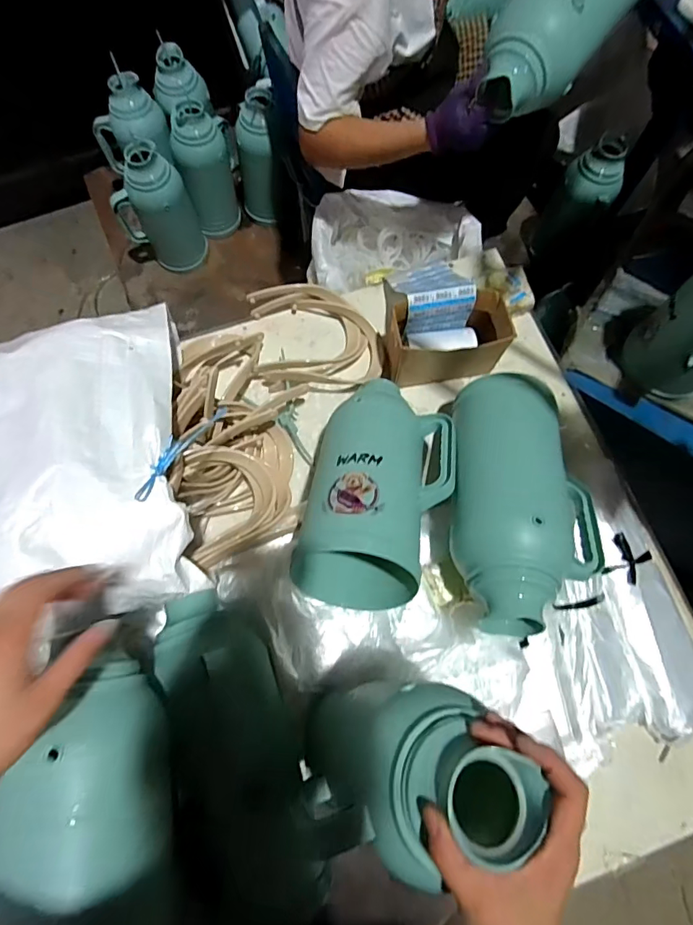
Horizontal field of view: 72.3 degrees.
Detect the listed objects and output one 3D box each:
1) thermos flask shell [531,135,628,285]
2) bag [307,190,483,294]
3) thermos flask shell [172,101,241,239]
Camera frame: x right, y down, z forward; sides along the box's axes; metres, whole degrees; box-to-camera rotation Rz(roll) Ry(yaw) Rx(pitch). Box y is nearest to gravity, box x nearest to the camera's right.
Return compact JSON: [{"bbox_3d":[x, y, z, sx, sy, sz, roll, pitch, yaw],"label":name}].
[{"bbox_3d":[0.646,-0.705,1.307,0.142,0.325,0.151,16,45,4],"label":"thermos flask shell"},{"bbox_3d":[0.105,-0.487,1.083,0.372,0.128,0.241,1,73,0],"label":"bag"},{"bbox_3d":[-0.408,-0.855,1.388,0.160,0.348,0.186,-15,74,-5],"label":"thermos flask shell"}]

